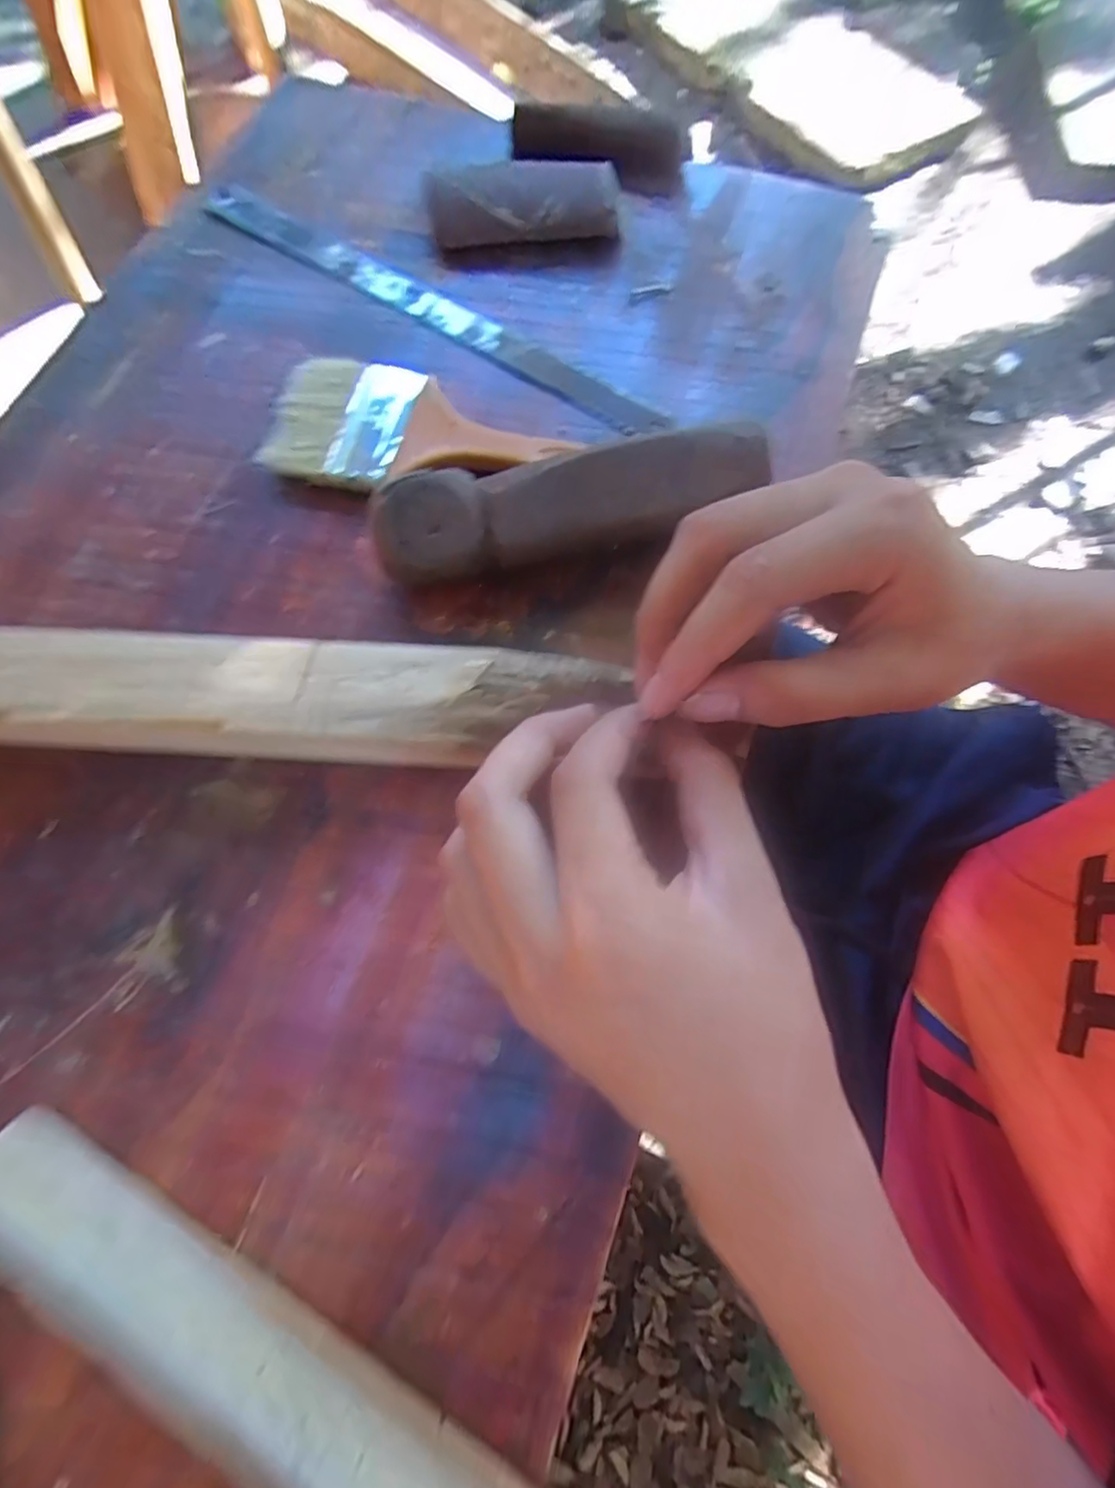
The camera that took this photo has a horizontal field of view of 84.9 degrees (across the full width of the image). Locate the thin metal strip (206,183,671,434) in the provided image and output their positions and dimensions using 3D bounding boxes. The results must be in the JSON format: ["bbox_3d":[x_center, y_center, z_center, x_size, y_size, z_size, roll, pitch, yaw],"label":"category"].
[{"bbox_3d":[-0.078,-0.237,0.329,0.302,0.004,0.020,34,79,12],"label":"thin metal strip"}]

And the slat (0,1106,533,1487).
[{"bbox_3d":[-0.072,0.193,0.172,0.249,0.020,0.035,28,74,10],"label":"slat"}]

